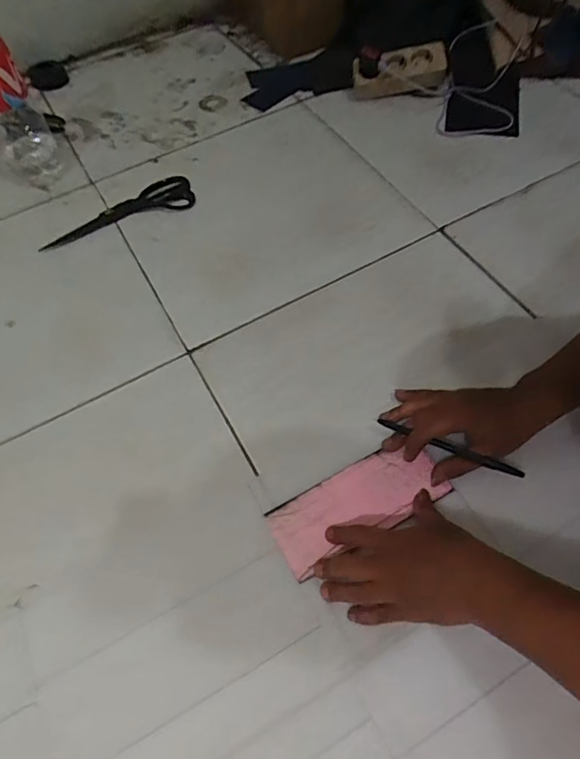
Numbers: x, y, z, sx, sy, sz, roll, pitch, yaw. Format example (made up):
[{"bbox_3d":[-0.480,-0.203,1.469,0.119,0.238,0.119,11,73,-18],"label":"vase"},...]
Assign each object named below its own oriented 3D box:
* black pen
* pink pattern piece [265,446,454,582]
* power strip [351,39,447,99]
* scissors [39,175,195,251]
[{"bbox_3d":[0.165,0.070,0.520,0.152,0.009,0.009,21,63,20],"label":"black pen"},{"bbox_3d":[0.071,0.128,0.521,0.182,0.006,0.074,-27,64,-12],"label":"pink pattern piece"},{"bbox_3d":[0.198,-0.553,0.903,0.169,0.066,0.051,-8,59,-1],"label":"power strip"},{"bbox_3d":[-0.266,-0.259,0.772,0.239,0.010,0.077,-26,61,-12],"label":"scissors"}]

